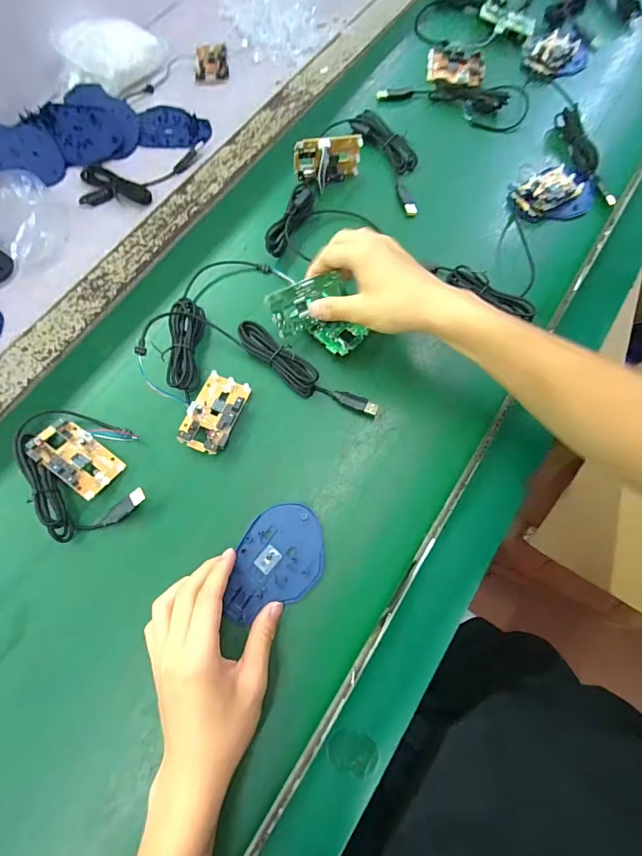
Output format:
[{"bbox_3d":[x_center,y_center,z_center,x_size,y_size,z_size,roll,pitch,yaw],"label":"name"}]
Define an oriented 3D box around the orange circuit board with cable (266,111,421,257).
[{"bbox_3d":[0.039,-0.288,0.477,0.146,0.046,0.227,14,72,3],"label":"orange circuit board with cable"}]

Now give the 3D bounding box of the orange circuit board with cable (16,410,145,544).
[{"bbox_3d":[-0.221,0.031,0.375,0.094,0.025,0.125,-20,73,-8],"label":"orange circuit board with cable"}]

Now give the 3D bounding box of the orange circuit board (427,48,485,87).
[{"bbox_3d":[0.187,-0.499,0.571,0.079,0.012,0.054,15,72,4],"label":"orange circuit board"}]

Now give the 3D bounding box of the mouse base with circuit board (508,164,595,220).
[{"bbox_3d":[0.287,-0.285,0.505,0.106,0.015,0.073,-36,76,-12],"label":"mouse base with circuit board"}]

